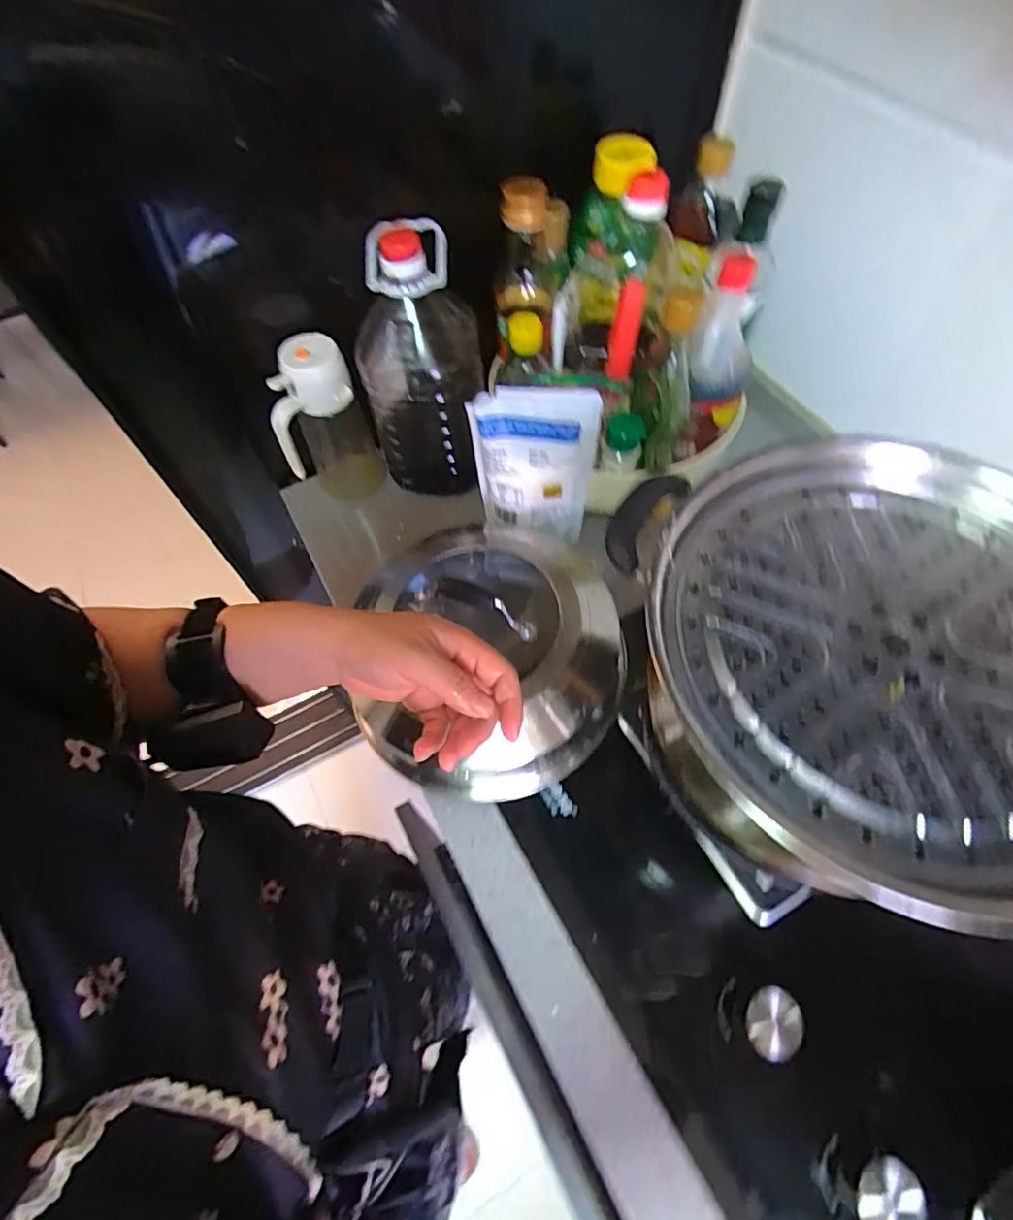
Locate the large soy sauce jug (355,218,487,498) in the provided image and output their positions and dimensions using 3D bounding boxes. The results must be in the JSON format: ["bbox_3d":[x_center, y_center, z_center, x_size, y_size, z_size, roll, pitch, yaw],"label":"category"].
[{"bbox_3d":[-0.086,-0.250,0.610,0.110,0.254,0.110,4,60,6],"label":"large soy sauce jug"}]

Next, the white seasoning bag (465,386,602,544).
[{"bbox_3d":[0.025,-0.136,0.559,0.117,0.156,0.040,6,60,7],"label":"white seasoning bag"}]

